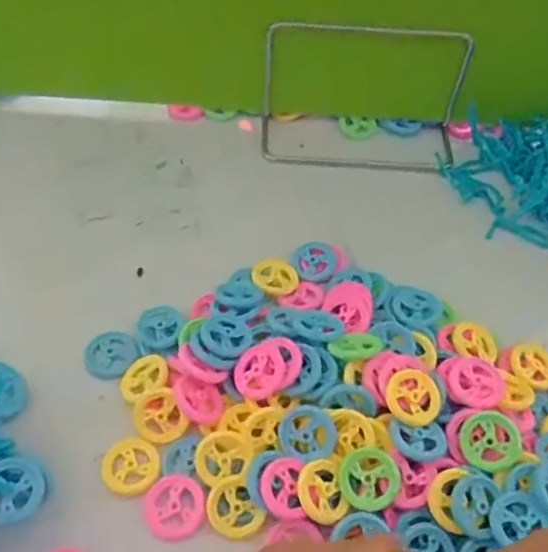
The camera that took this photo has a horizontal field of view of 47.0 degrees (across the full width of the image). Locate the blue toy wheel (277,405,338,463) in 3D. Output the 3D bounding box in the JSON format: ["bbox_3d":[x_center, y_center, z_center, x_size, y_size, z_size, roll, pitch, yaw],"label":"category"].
[{"bbox_3d":[0.017,0.082,0.325,0.028,0.005,0.028,-2,75,6],"label":"blue toy wheel"}]

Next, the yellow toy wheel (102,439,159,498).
[{"bbox_3d":[-0.075,0.099,0.328,0.029,0.004,0.030,2,52,-3],"label":"yellow toy wheel"}]

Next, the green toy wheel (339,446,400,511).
[{"bbox_3d":[0.048,0.101,0.315,0.029,0.007,0.029,-2,75,7],"label":"green toy wheel"}]

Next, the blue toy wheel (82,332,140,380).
[{"bbox_3d":[-0.096,0.046,0.369,0.028,0.004,0.030,-1,66,3],"label":"blue toy wheel"}]

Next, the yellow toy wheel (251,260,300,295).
[{"bbox_3d":[0.001,-0.001,0.400,0.029,0.005,0.029,2,52,-3],"label":"yellow toy wheel"}]

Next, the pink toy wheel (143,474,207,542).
[{"bbox_3d":[-0.049,0.115,0.313,0.030,0.005,0.031,2,52,-3],"label":"pink toy wheel"}]

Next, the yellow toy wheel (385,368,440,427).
[{"bbox_3d":[0.074,0.064,0.334,0.029,0.007,0.030,2,52,-3],"label":"yellow toy wheel"}]

